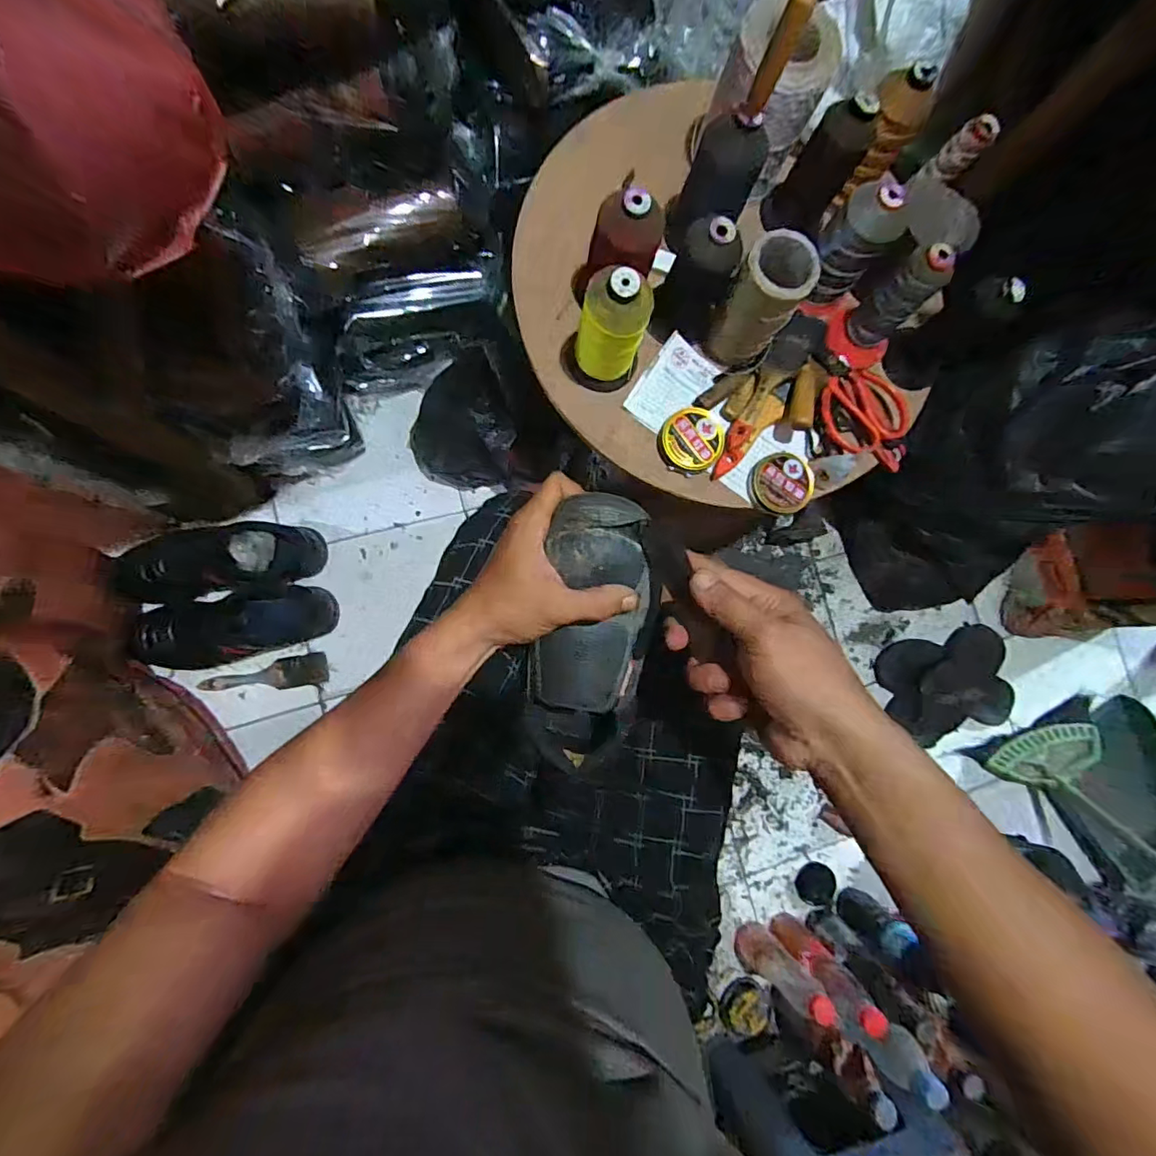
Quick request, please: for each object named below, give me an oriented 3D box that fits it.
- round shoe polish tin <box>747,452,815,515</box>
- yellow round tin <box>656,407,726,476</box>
[{"bbox_3d":[0.235,-0.108,0.591,0.067,0.020,0.070,1,84,-8],"label":"round shoe polish tin"},{"bbox_3d":[0.130,-0.157,0.584,0.076,0.020,0.068,-25,88,-10],"label":"yellow round tin"}]

